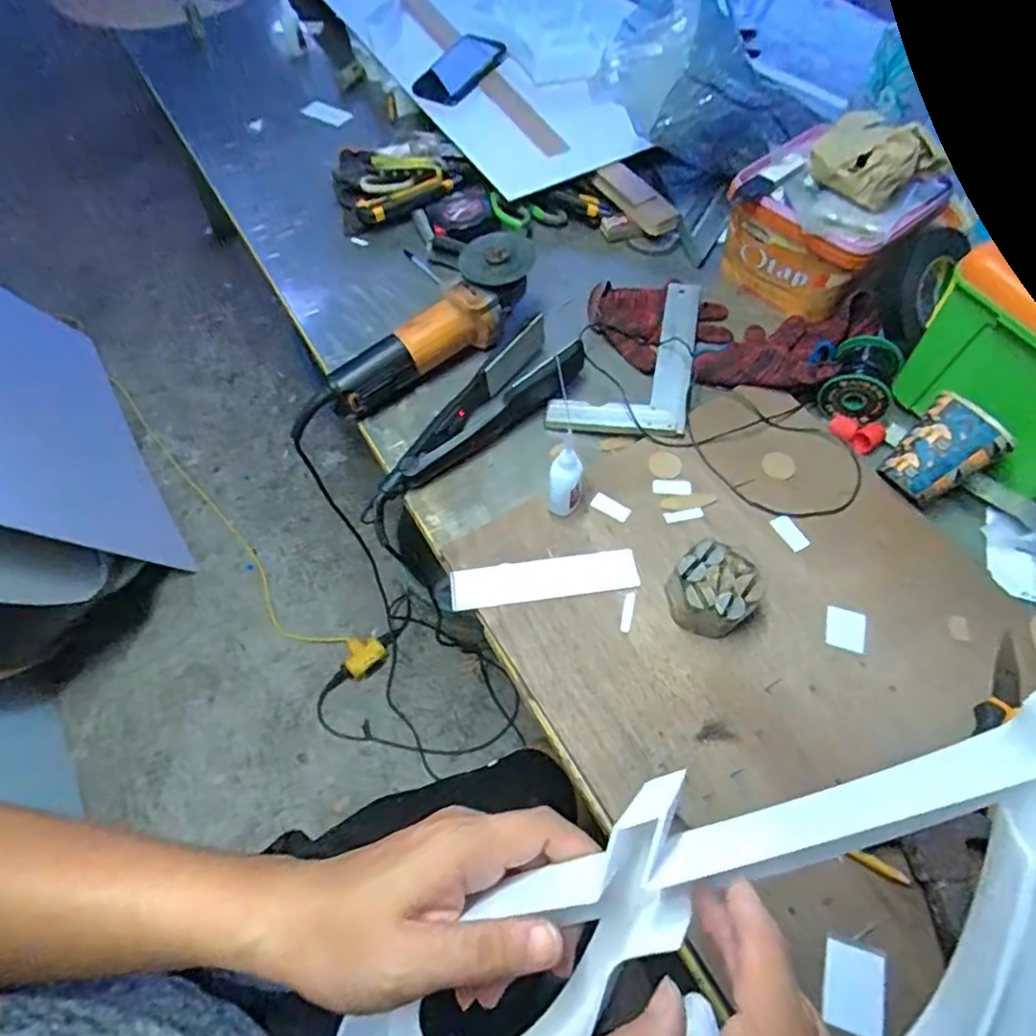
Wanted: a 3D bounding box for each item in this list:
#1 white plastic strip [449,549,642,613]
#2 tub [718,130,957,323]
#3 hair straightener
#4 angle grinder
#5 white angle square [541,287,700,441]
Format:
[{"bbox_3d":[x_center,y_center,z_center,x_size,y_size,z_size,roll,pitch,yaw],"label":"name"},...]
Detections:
[{"bbox_3d":[0.025,0.058,0.597,0.174,0.009,0.042,-8,60,-2],"label":"white plastic strip"},{"bbox_3d":[0.363,-0.349,0.771,0.173,0.126,0.191,-41,66,-19],"label":"tub"},{"bbox_3d":[-0.042,-0.113,0.695,0.083,0.044,0.267,38,69,21],"label":"hair straightener"},{"bbox_3d":[-0.090,-0.216,0.729,0.098,0.077,0.283,39,69,22],"label":"angle grinder"},{"bbox_3d":[0.131,-0.206,0.742,0.151,0.016,0.260,9,61,8],"label":"white angle square"}]

